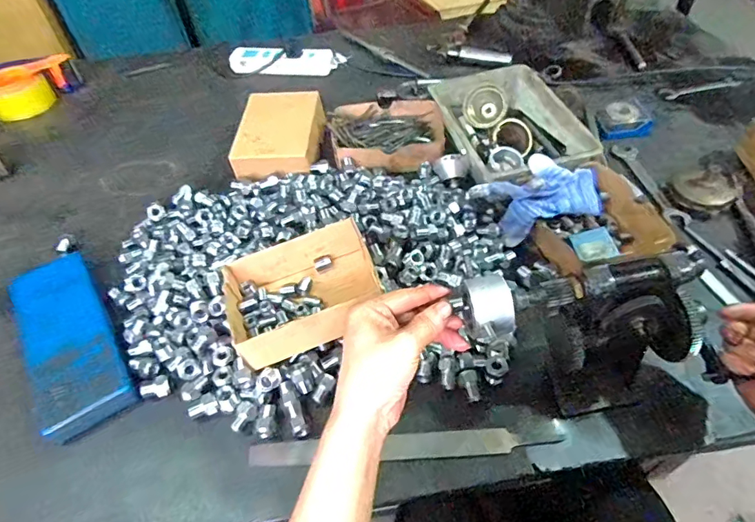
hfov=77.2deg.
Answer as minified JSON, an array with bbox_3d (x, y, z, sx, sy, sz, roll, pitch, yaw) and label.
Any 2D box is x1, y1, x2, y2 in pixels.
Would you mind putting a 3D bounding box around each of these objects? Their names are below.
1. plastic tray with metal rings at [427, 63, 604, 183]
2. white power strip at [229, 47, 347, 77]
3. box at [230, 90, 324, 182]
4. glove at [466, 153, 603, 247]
[{"bbox_3d":[0.192,-0.210,0.718,0.175,0.055,0.253,-12,50,-7],"label":"plastic tray with metal rings"},{"bbox_3d":[-0.184,-0.389,0.930,0.224,0.035,0.061,8,51,10],"label":"white power strip"},{"bbox_3d":[-0.152,-0.196,0.738,0.124,0.055,0.169,1,50,4],"label":"box"},{"bbox_3d":[0.213,-0.086,0.603,0.168,0.073,0.079,-12,50,-7],"label":"glove"}]

